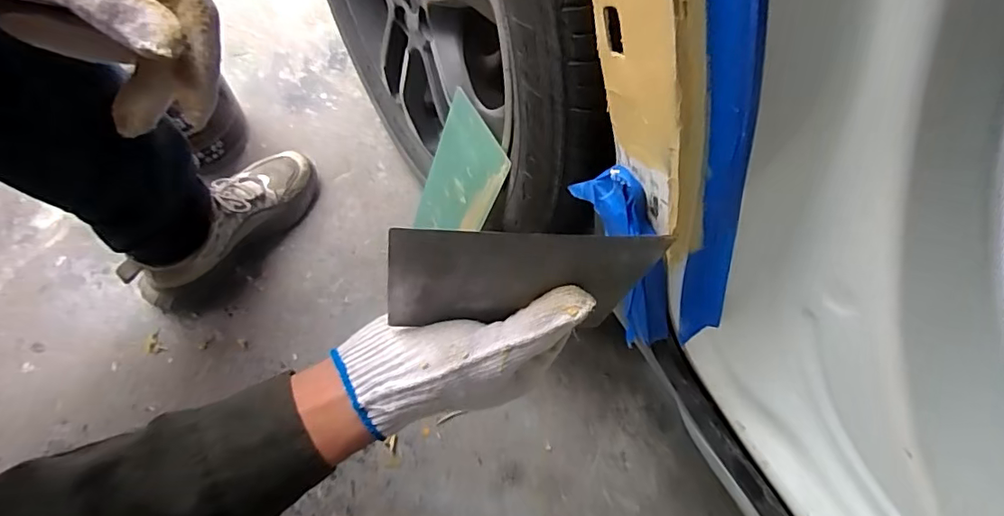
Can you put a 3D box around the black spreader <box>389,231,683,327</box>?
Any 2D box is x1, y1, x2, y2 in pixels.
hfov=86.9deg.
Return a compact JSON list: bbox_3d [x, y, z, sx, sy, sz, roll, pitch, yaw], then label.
[{"bbox_3d":[0.010,0.013,0.280,0.136,0.068,0.006,4,44,-11],"label":"black spreader"}]

